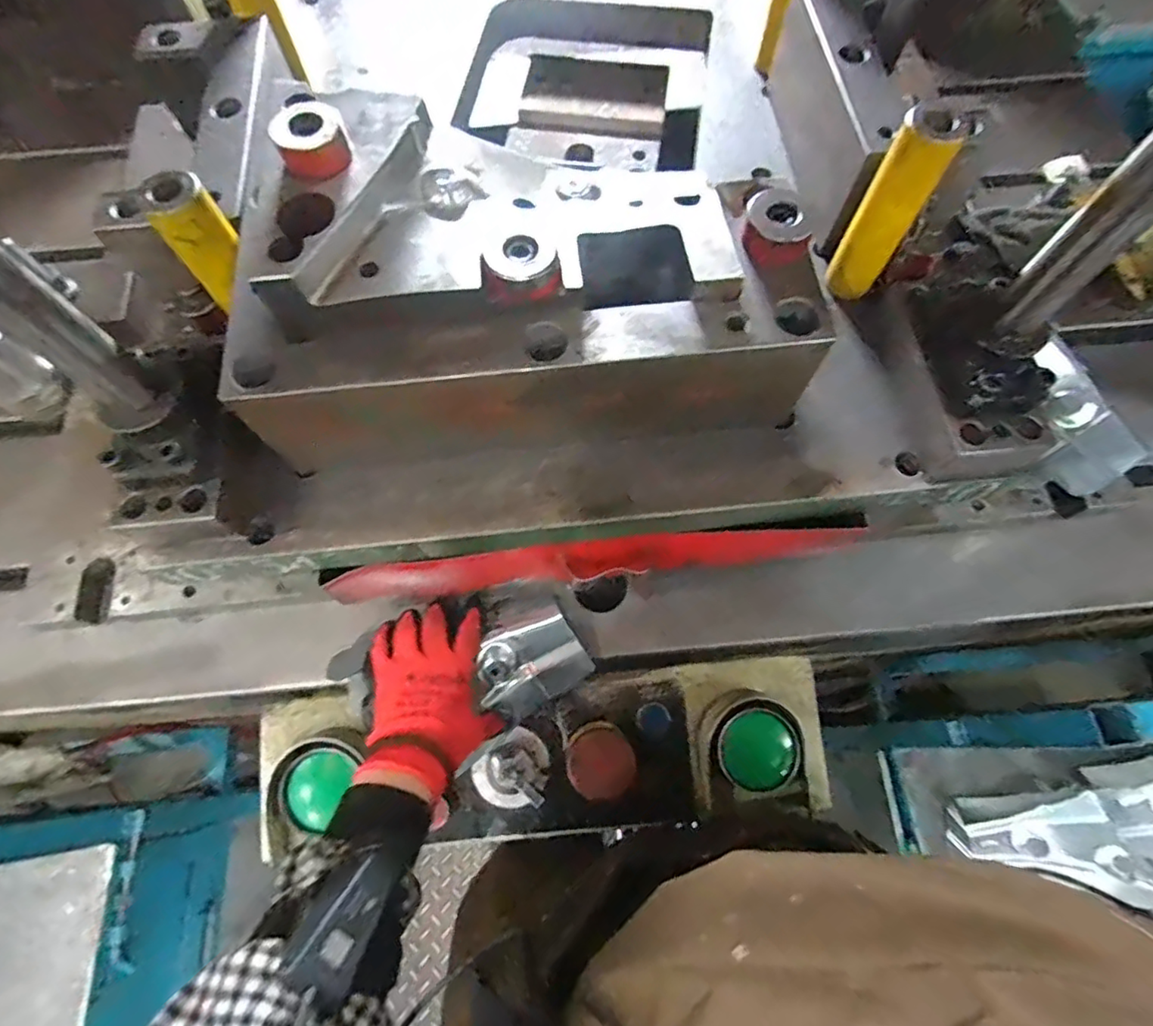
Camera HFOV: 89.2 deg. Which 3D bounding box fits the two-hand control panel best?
[{"bbox_3d":[-0.027,0.201,0.523,0.495,0.088,0.164,-4,68,-1],"label":"two-hand control panel"}]

